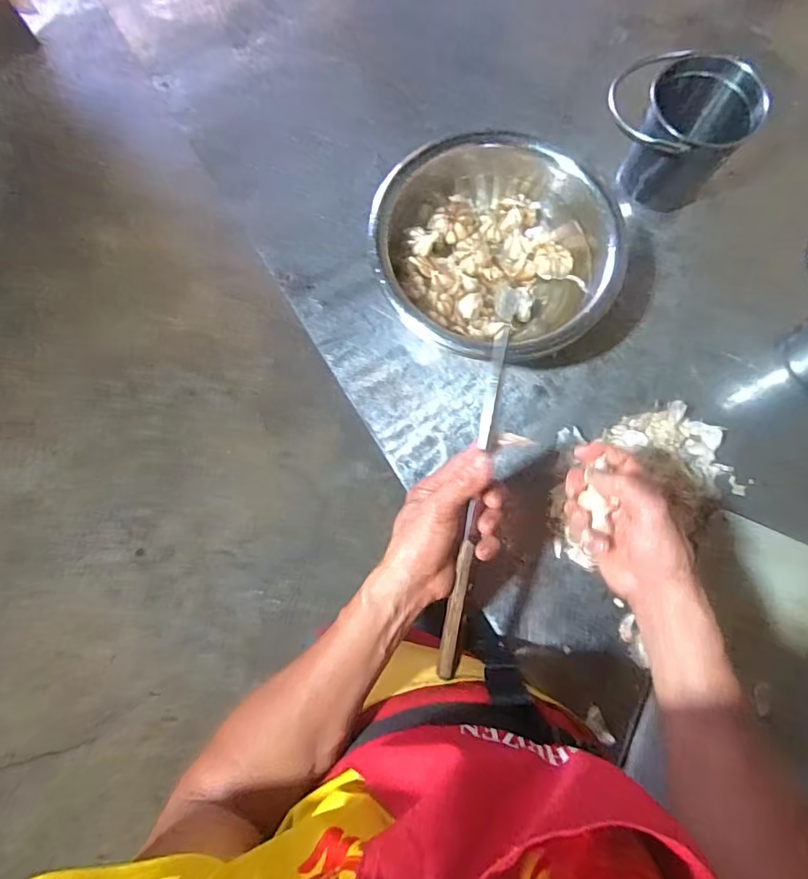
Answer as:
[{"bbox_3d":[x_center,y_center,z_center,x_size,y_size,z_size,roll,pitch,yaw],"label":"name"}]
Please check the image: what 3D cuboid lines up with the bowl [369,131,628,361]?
[{"bbox_3d":[0.109,-0.237,0.636,0.278,0.108,0.263,0,77,0],"label":"bowl"}]

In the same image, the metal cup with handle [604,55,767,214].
[{"bbox_3d":[0.335,-0.385,0.661,0.164,0.168,0.120,34,79,7],"label":"metal cup with handle"}]

